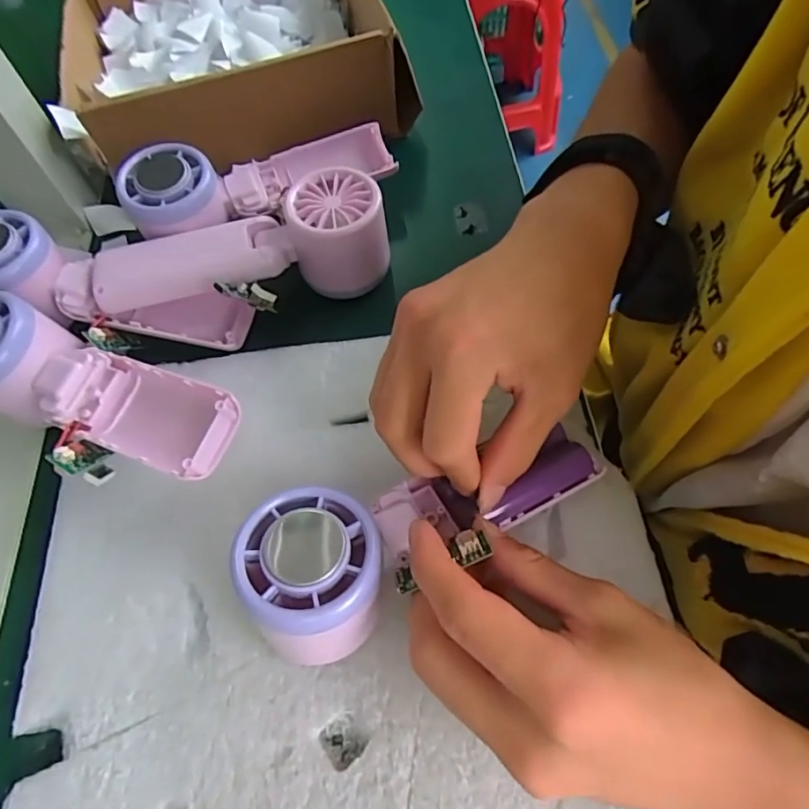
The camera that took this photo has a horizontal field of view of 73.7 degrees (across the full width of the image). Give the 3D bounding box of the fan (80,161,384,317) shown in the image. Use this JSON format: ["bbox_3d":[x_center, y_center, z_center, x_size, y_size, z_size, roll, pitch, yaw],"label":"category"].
[{"bbox_3d":[-0.093,-0.089,0.311,0.161,0.049,0.049,-10,62,-3],"label":"fan"}]

